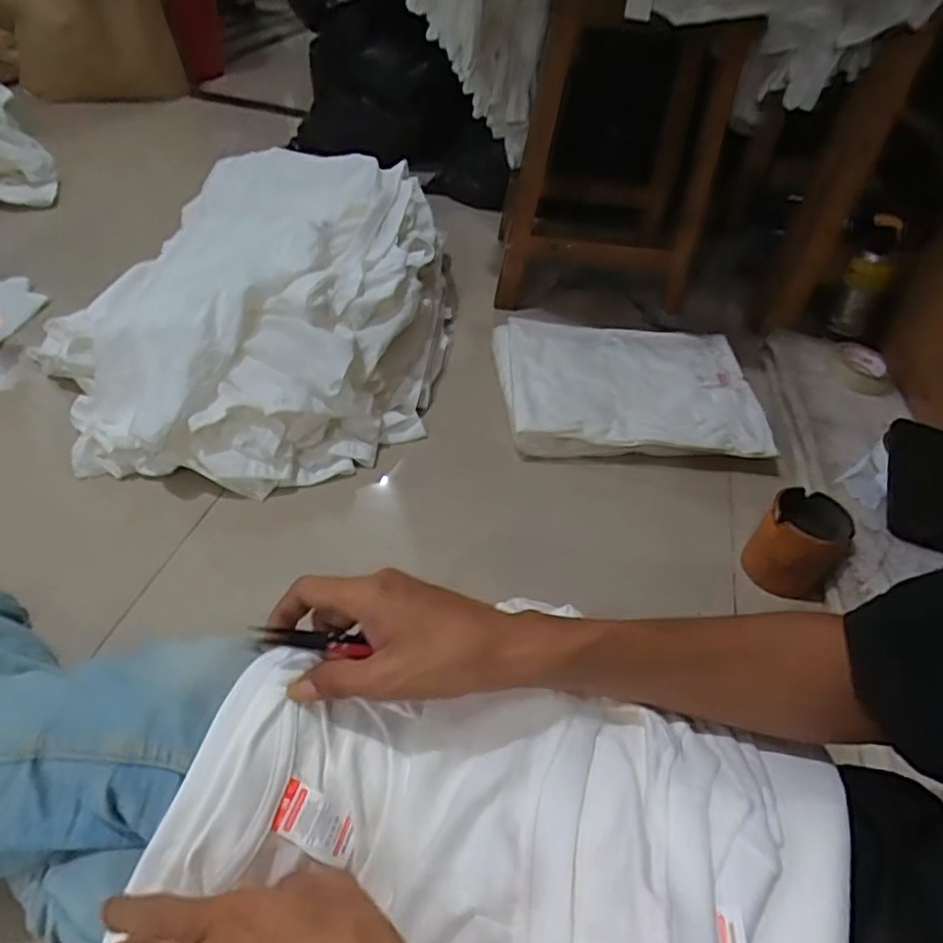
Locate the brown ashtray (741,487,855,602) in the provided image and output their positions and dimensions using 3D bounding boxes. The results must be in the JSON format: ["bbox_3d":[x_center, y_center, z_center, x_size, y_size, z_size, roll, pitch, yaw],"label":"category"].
[{"bbox_3d":[0.355,0.082,0.688,0.092,0.089,0.086,30,48,22],"label":"brown ashtray"}]

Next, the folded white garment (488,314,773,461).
[{"bbox_3d":[0.214,-0.117,0.892,0.341,0.057,0.256,2,43,-6],"label":"folded white garment"}]

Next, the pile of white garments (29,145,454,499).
[{"bbox_3d":[-0.280,-0.255,0.889,0.471,0.177,0.609,8,43,1],"label":"pile of white garments"}]

